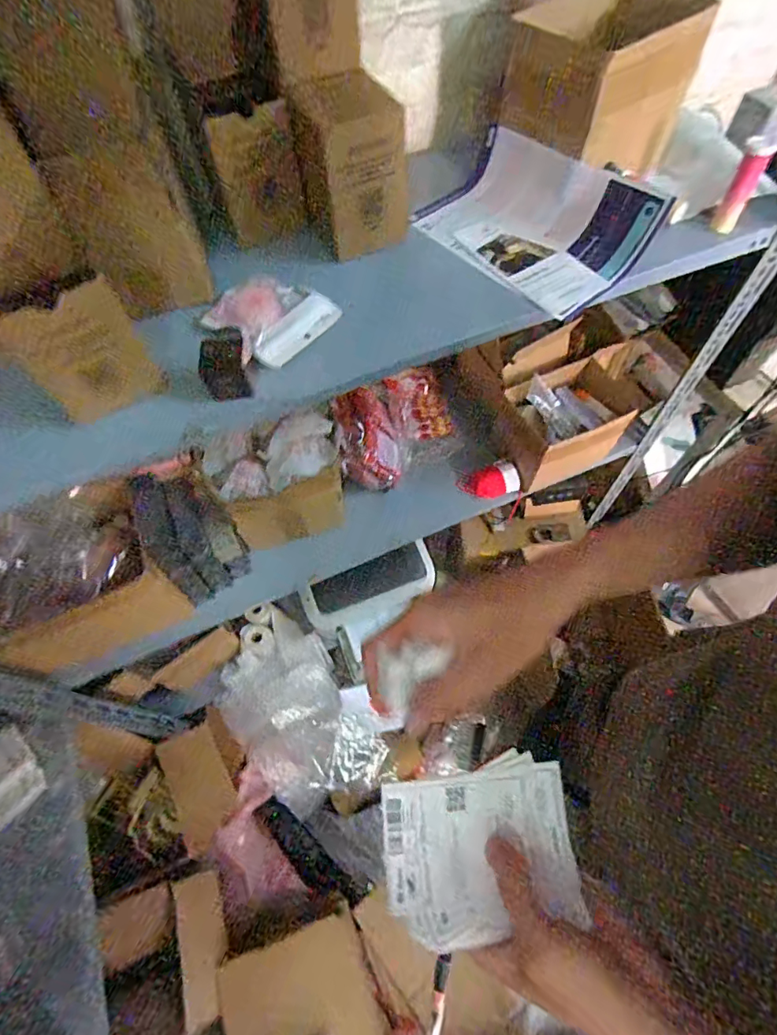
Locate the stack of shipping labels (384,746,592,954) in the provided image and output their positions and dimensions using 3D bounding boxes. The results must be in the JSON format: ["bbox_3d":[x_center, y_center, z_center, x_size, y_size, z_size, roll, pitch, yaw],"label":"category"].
[{"bbox_3d":[0.062,0.218,0.324,0.126,0.024,0.095,-7,61,-1],"label":"stack of shipping labels"}]

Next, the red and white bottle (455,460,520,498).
[{"bbox_3d":[0.221,-0.078,1.065,0.121,0.083,0.070,-11,61,-3],"label":"red and white bottle"}]

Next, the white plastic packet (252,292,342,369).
[{"bbox_3d":[-0.113,-0.232,0.596,0.122,0.008,0.044,-46,99,-16],"label":"white plastic packet"}]

